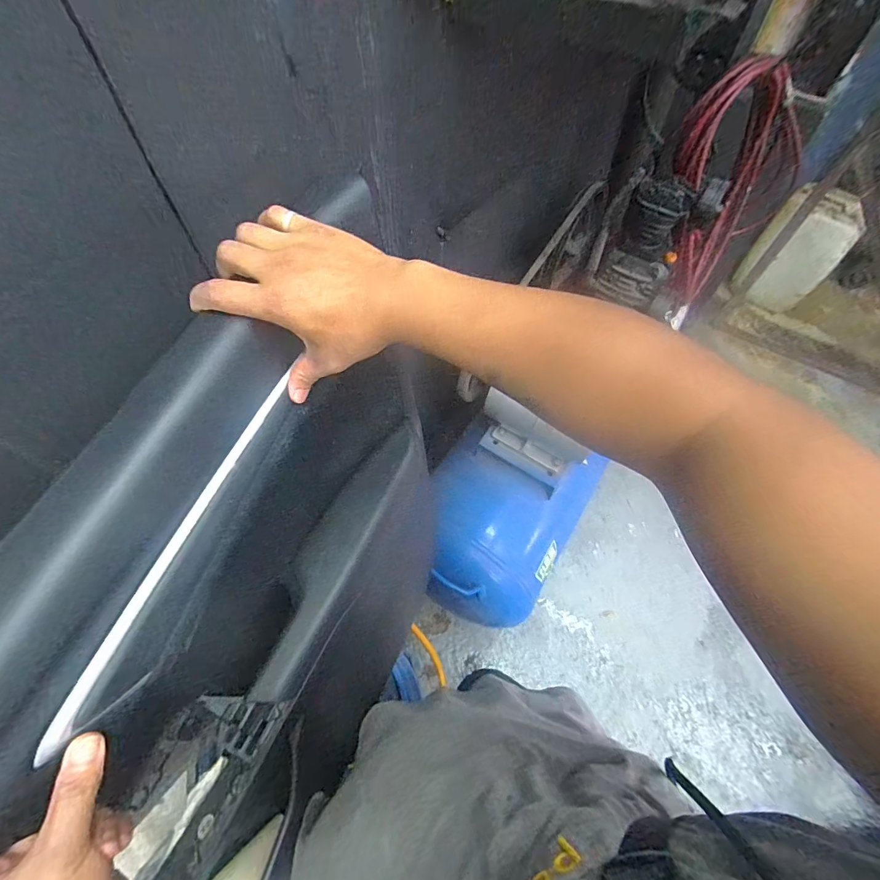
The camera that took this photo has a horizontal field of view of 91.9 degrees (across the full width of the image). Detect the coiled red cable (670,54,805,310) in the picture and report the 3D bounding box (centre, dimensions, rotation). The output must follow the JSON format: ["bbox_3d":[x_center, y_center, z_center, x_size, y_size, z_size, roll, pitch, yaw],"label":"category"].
[{"bbox_3d":[0.705,-0.606,1.089,0.410,0.569,0.157,-27,64,-17],"label":"coiled red cable"}]

